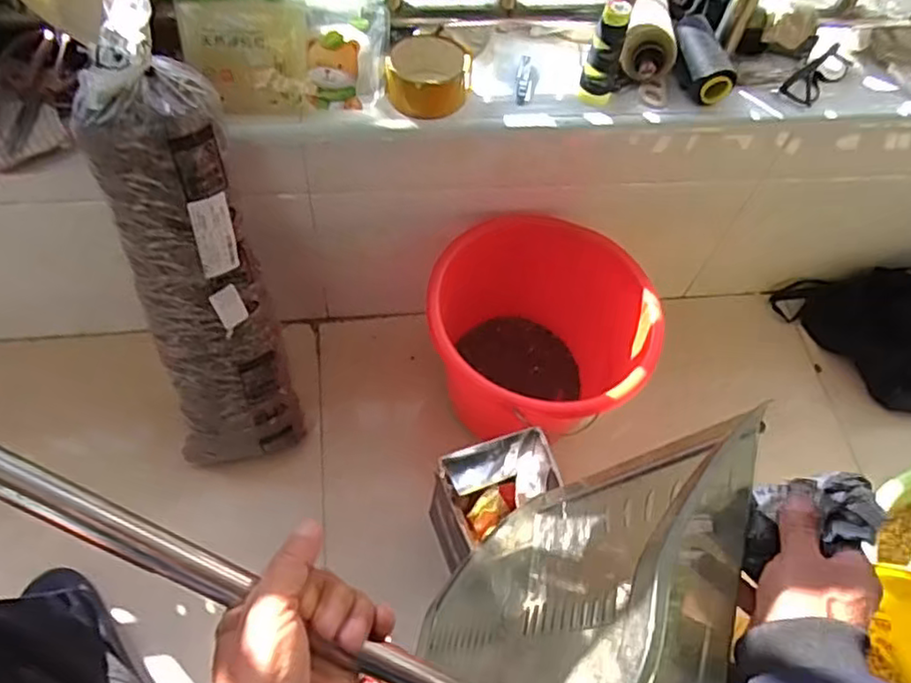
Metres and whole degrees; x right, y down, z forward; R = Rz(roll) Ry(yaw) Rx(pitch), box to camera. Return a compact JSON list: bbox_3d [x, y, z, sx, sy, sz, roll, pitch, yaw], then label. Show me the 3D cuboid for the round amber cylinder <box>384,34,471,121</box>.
[{"bbox_3d":[-0.028,-0.307,0.727,0.094,0.047,0.106,4,61,-4],"label":"round amber cylinder"}]

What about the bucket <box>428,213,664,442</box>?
[{"bbox_3d":[0.106,0.018,0.853,0.268,0.259,0.249,3,61,-5],"label":"bucket"}]

